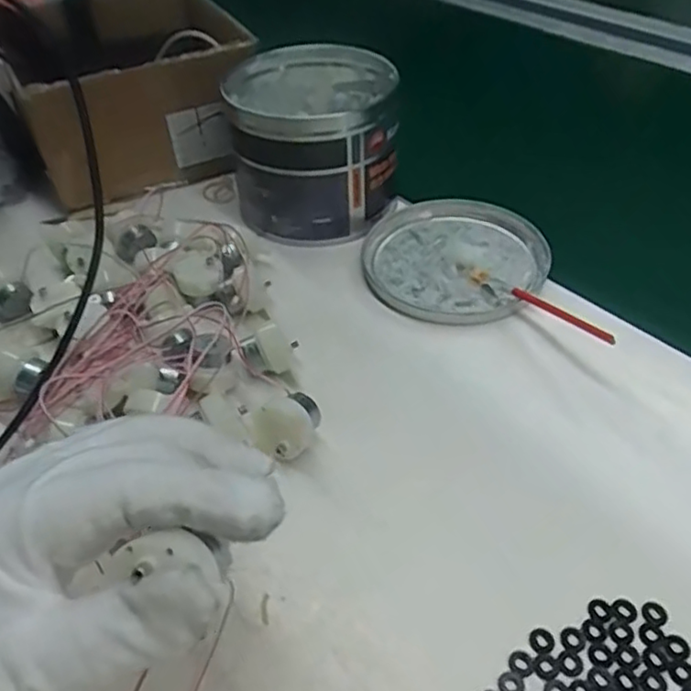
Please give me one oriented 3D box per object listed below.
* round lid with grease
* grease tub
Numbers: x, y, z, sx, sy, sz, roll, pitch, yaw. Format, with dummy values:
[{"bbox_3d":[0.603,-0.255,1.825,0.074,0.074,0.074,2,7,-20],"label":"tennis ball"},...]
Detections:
[{"bbox_3d":[0.082,-0.064,0.477,0.132,0.019,0.135,-2,44,2],"label":"round lid with grease"},{"bbox_3d":[-0.025,-0.160,0.513,0.117,0.114,0.128,-2,44,2],"label":"grease tub"}]

